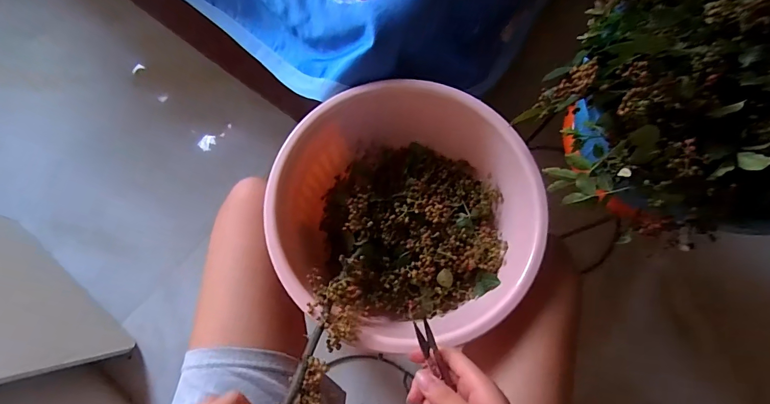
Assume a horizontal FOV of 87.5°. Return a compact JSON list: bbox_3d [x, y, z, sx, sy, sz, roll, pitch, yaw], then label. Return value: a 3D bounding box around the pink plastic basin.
[{"bbox_3d":[0.021,0.012,0.523,0.306,0.125,0.320,0,74,-1],"label":"pink plastic basin"}]

